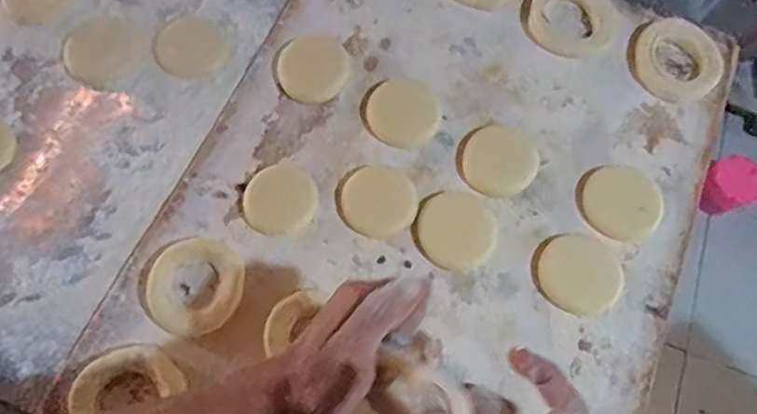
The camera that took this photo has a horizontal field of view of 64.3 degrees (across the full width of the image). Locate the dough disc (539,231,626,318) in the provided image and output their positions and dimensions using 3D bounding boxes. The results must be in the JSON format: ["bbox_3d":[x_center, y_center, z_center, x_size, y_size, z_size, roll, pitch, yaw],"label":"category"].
[{"bbox_3d":[0.164,0.053,0.486,0.064,0.004,0.064,40,73,12],"label":"dough disc"}]

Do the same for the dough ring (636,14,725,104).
[{"bbox_3d":[0.278,-0.136,0.559,0.078,0.011,0.078,1,69,-2],"label":"dough ring"}]

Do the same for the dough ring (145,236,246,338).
[{"bbox_3d":[-0.141,0.060,0.463,0.075,0.016,0.075,1,69,-2],"label":"dough ring"}]

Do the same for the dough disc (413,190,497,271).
[{"bbox_3d":[0.065,0.018,0.492,0.064,0.004,0.065,1,69,-2],"label":"dough disc"}]

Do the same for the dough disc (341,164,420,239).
[{"bbox_3d":[0.000,-0.005,0.496,0.061,0.004,0.063,39,72,11],"label":"dough disc"}]

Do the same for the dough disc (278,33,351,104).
[{"bbox_3d":[-0.057,-0.125,0.536,0.060,0.005,0.069,-7,70,-5],"label":"dough disc"}]

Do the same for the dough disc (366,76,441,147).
[{"bbox_3d":[0.023,-0.084,0.527,0.061,0.004,0.066,1,69,-2],"label":"dough disc"}]

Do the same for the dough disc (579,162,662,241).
[{"bbox_3d":[0.208,-0.005,0.511,0.064,0.004,0.067,1,69,-2],"label":"dough disc"}]

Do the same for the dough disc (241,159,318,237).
[{"bbox_3d":[-0.081,-0.006,0.494,0.061,0.004,0.057,1,69,-2],"label":"dough disc"}]

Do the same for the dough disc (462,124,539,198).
[{"bbox_3d":[0.105,-0.040,0.516,0.061,0.004,0.066,1,69,-2],"label":"dough disc"}]

